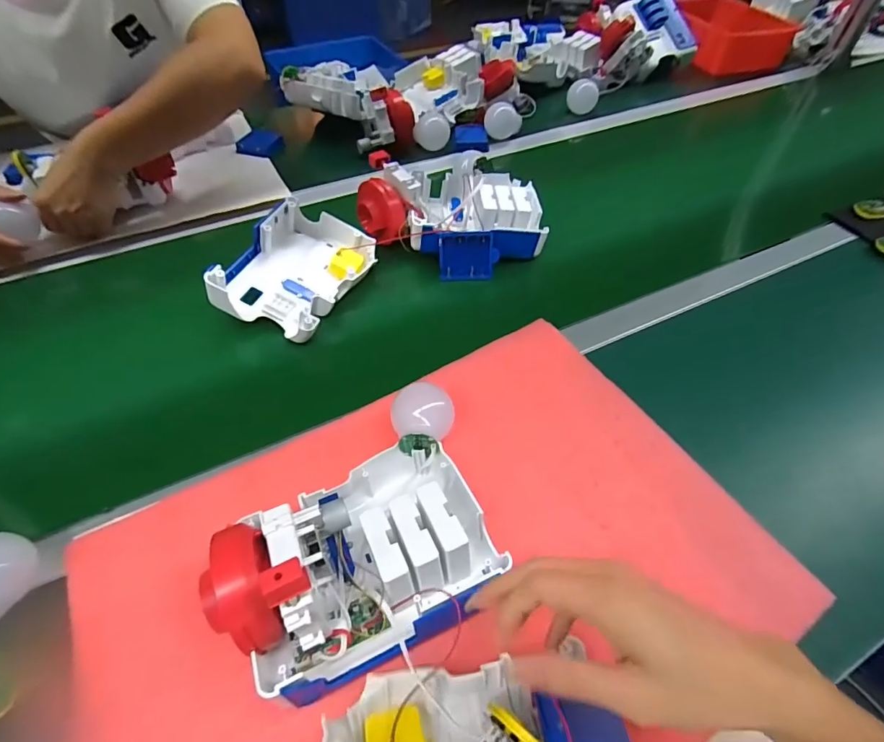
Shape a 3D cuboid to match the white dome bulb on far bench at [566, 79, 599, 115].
[{"bbox_3d":[0.279,-0.548,0.935,0.060,0.053,0.051,9,52,6],"label":"white dome bulb on far bench"}]

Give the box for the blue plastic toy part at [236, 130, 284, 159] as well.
[{"bbox_3d":[-0.322,-0.404,0.835,0.072,0.021,0.065,15,53,11],"label":"blue plastic toy part"}]

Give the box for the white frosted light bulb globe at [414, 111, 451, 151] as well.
[{"bbox_3d":[-0.015,-0.437,0.854,0.065,0.049,0.049,7,47,7],"label":"white frosted light bulb globe"}]

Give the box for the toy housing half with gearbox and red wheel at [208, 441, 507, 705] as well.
[{"bbox_3d":[-0.060,0.127,0.345,0.186,0.102,0.141,-18,49,-16],"label":"toy housing half with gearbox and red wheel"}]

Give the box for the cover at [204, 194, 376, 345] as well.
[{"bbox_3d":[-0.181,-0.131,0.585,0.140,0.075,0.189,19,54,14],"label":"cover"}]

